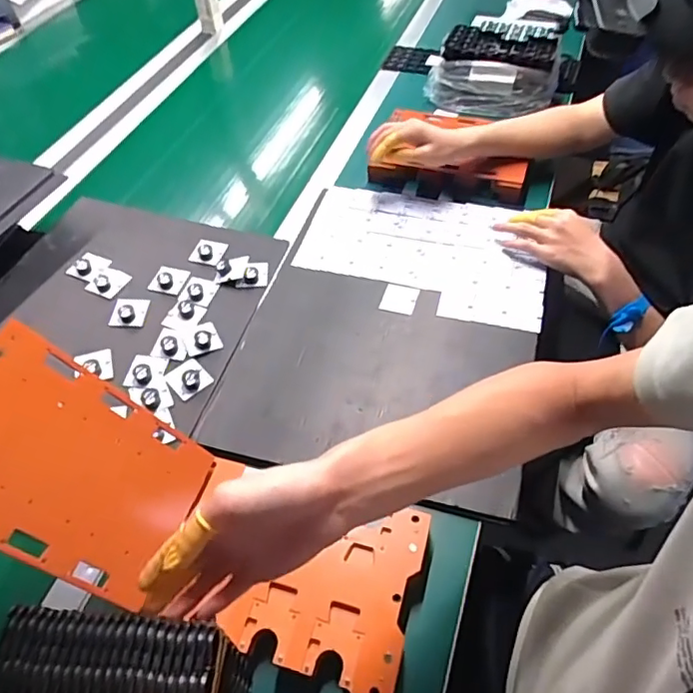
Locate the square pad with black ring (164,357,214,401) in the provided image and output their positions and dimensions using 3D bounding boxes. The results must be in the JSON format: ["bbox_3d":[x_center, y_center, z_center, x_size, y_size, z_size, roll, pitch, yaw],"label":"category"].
[{"bbox_3d":[-0.201,0.040,0.710,0.044,0.014,0.049,-37,59,-22],"label":"square pad with black ring"}]

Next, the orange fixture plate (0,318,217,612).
[{"bbox_3d":[-0.240,0.108,0.497,0.009,0.234,0.159,-16,41,42],"label":"orange fixture plate"}]

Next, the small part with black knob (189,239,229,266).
[{"bbox_3d":[-0.211,-0.148,0.849,0.045,0.013,0.049,14,55,14],"label":"small part with black knob"}]

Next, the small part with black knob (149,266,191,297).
[{"bbox_3d":[-0.259,-0.101,0.812,0.047,0.013,0.047,8,54,10],"label":"small part with black knob"}]

